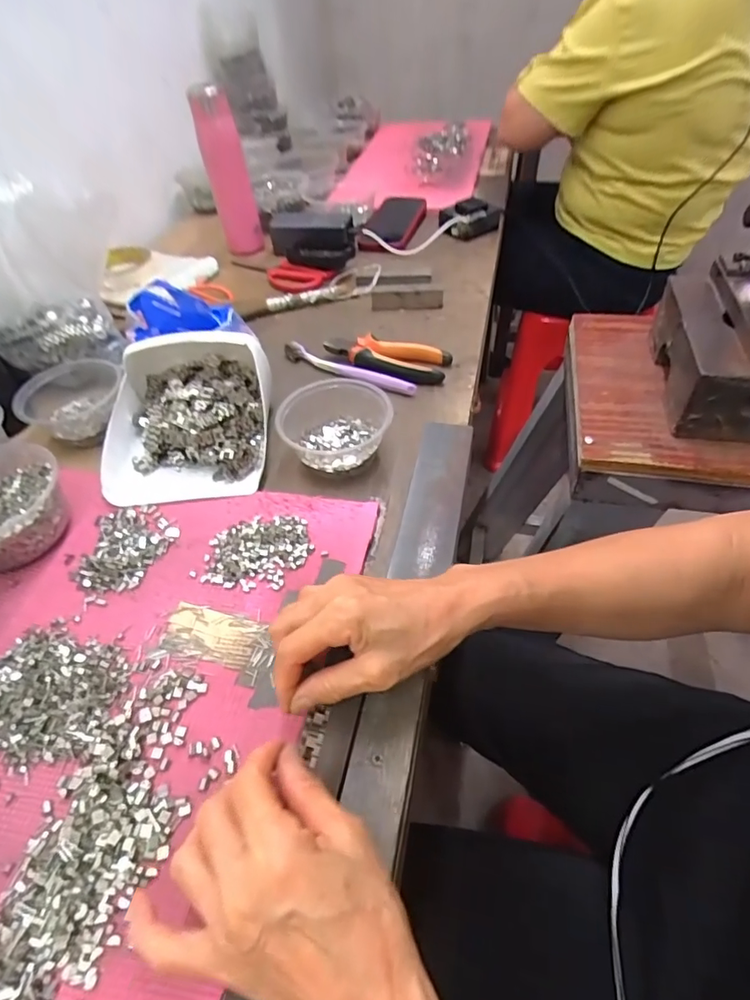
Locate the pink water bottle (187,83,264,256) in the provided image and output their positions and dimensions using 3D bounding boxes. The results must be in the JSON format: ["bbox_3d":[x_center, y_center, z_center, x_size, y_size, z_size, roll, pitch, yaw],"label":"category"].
[{"bbox_3d":[-0.226,-0.505,0.788,0.064,0.218,0.060,-17,48,-9],"label":"pink water bottle"}]

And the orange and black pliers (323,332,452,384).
[{"bbox_3d":[0.012,-0.166,0.600,0.146,0.024,0.061,17,52,20],"label":"orange and black pliers"}]

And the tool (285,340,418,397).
[{"bbox_3d":[-0.036,-0.155,0.599,0.183,0.018,0.020,25,55,25],"label":"tool"}]

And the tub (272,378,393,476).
[{"bbox_3d":[-0.038,-0.074,0.494,0.107,0.047,0.095,-6,47,1],"label":"tub"}]

